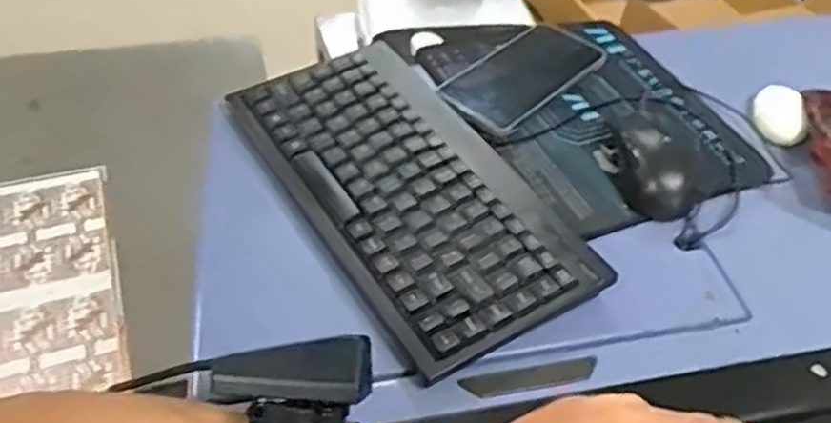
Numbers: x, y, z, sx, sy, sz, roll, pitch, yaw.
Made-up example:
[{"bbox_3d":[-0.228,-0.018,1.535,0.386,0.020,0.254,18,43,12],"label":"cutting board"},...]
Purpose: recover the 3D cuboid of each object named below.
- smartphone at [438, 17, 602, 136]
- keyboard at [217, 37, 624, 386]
[{"bbox_3d":[0.095,-0.120,0.662,0.077,0.010,0.169,35,52,25],"label":"smartphone"},{"bbox_3d":[-0.011,-0.019,0.541,0.143,0.031,0.284,-22,52,-25],"label":"keyboard"}]

